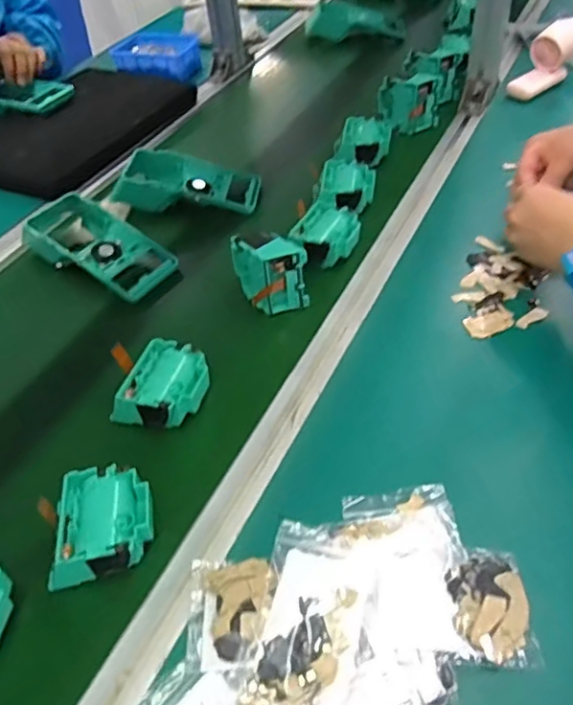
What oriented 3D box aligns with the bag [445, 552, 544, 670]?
[{"bbox_3d":[0.137,0.170,0.404,0.053,0.017,0.076,-4,43,3],"label":"bag"}]

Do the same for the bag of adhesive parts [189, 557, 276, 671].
[{"bbox_3d":[-0.037,0.176,0.413,0.057,0.014,0.073,-5,43,2],"label":"bag of adhesive parts"}]

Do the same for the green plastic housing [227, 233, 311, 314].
[{"bbox_3d":[-0.017,-0.084,0.626,0.062,0.078,0.058,-16,44,-10],"label":"green plastic housing"}]

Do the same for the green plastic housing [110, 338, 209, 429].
[{"bbox_3d":[-0.108,0.031,0.543,0.070,0.033,0.077,14,47,20],"label":"green plastic housing"}]

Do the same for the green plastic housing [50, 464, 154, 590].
[{"bbox_3d":[-0.136,0.129,0.452,0.074,0.041,0.077,-7,43,-1],"label":"green plastic housing"}]

